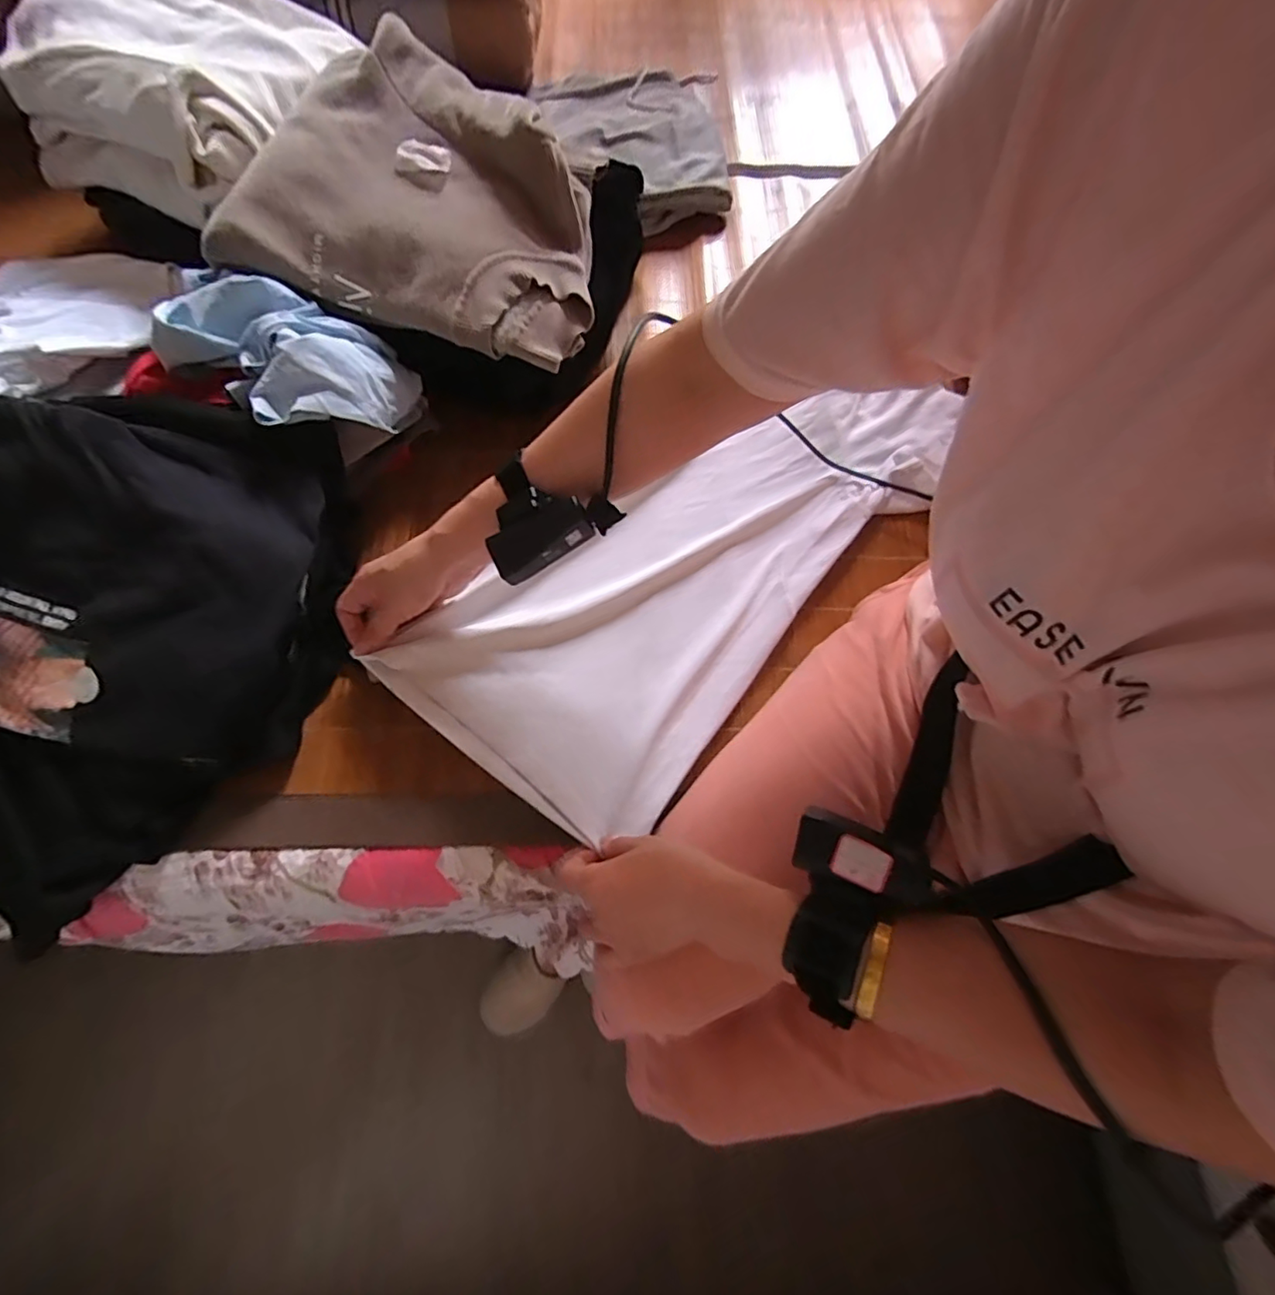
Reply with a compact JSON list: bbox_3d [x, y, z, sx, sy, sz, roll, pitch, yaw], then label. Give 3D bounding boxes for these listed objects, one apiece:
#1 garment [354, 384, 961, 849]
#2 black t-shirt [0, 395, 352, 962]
[{"bbox_3d":[0.075,-0.088,0.523,0.591,0.041,0.254,-38,74,-17],"label":"garment"},{"bbox_3d":[-0.450,-0.004,0.428,0.373,0.121,0.383,1,69,-1],"label":"black t-shirt"}]

